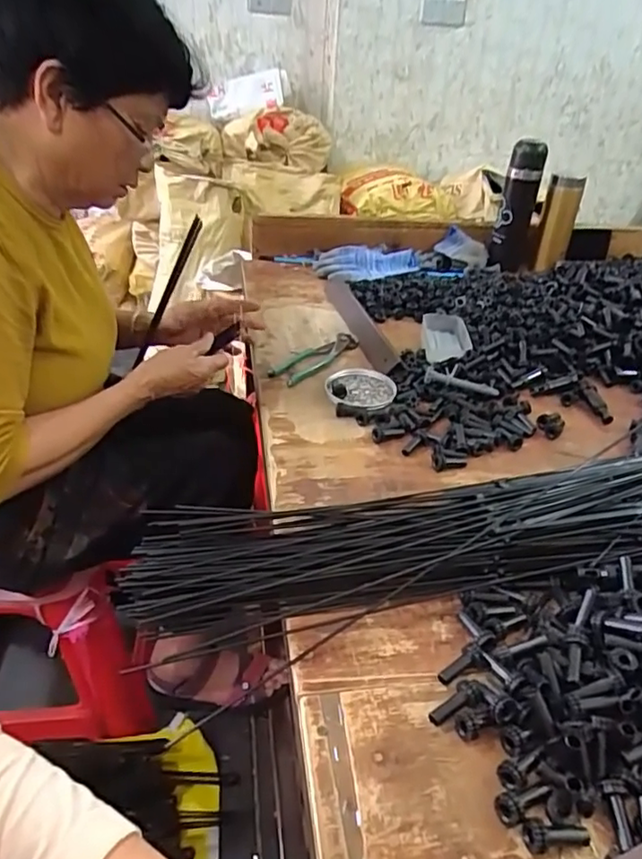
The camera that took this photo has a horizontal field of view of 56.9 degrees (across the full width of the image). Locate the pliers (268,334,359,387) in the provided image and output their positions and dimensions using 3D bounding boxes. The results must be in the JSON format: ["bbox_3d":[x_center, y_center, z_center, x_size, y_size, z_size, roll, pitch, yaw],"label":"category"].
[{"bbox_3d":[-0.013,-0.105,0.842,0.058,0.015,0.152,26,43,32],"label":"pliers"}]

